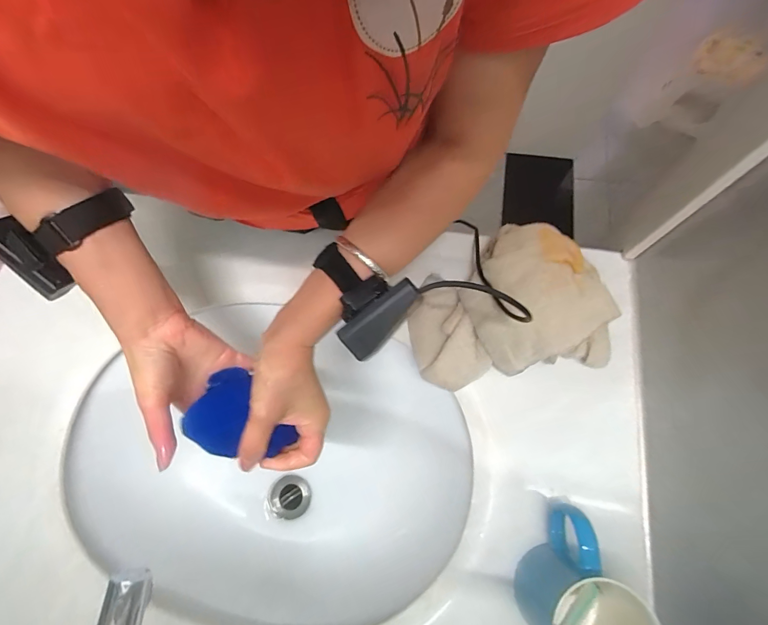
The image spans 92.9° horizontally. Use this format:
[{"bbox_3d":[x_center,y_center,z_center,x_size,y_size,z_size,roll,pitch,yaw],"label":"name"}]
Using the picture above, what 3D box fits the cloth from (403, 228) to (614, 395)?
[{"bbox_3d":[0.135,-0.012,0.403,0.213,0.092,0.162,-9,71,-1],"label":"cloth"}]

